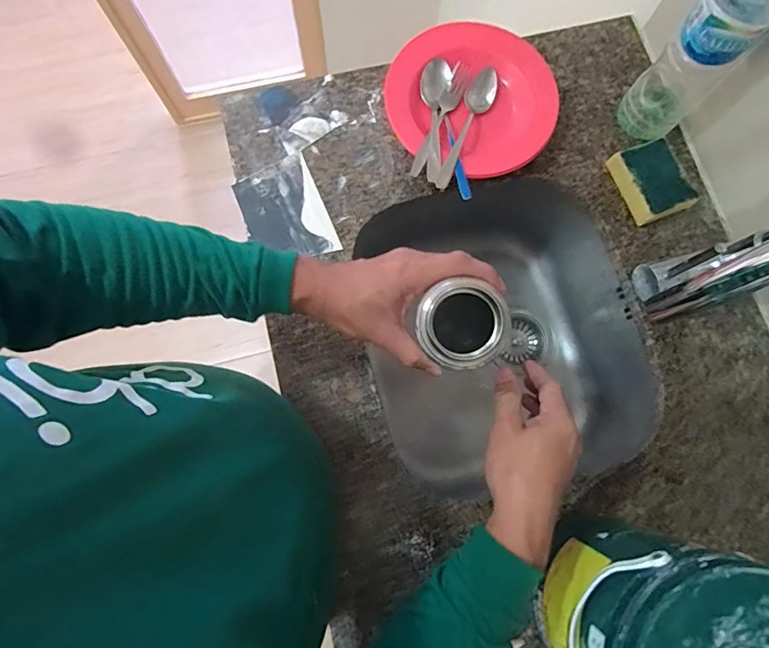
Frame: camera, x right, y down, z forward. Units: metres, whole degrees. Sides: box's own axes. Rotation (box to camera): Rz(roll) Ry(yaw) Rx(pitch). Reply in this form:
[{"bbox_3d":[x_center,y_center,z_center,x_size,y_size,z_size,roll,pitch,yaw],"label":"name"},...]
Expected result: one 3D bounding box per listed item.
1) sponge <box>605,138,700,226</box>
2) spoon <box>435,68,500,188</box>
[{"bbox_3d":[0.340,-0.182,0.592,0.076,0.034,0.095,-18,79,-5],"label":"sponge"},{"bbox_3d":[0.108,-0.250,0.587,0.034,0.030,0.192,20,78,3],"label":"spoon"}]

